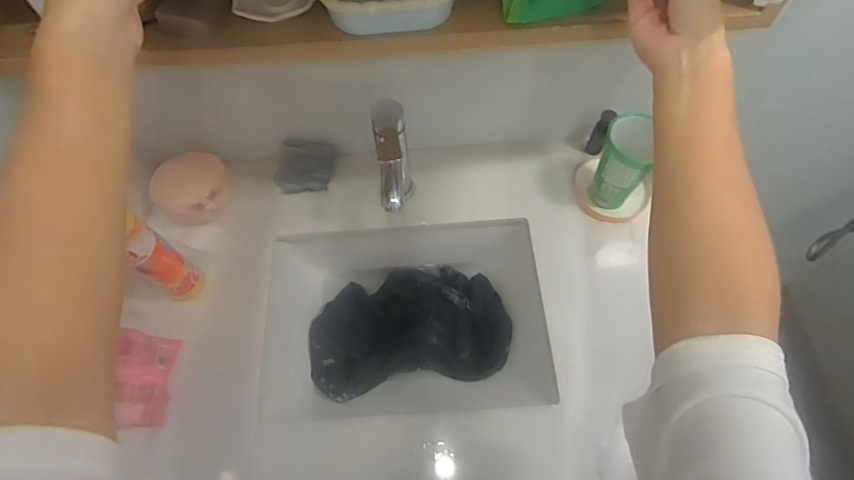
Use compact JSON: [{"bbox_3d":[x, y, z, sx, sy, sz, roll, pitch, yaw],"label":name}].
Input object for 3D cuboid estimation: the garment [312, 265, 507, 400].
[{"bbox_3d":[-0.030,0.143,0.771,0.313,0.059,0.203,-9,63,-4],"label":"garment"}]

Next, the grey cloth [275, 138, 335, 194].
[{"bbox_3d":[-0.195,-0.116,0.757,0.093,0.045,0.077,-3,63,-1],"label":"grey cloth"}]

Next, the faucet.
[{"bbox_3d":[-0.046,-0.084,0.650,0.047,0.187,0.113,-6,63,-2],"label":"faucet"}]

